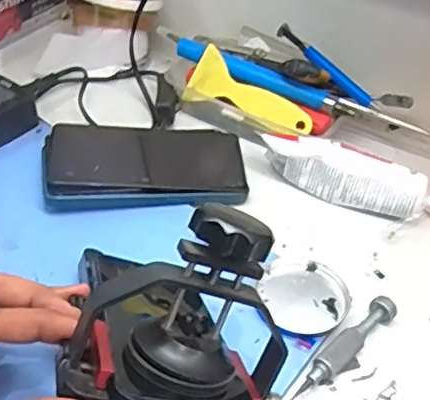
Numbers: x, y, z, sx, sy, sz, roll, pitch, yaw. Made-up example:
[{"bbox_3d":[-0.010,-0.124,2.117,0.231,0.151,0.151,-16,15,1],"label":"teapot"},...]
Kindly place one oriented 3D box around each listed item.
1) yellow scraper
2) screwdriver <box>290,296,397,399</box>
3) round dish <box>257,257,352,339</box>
[{"bbox_3d":[0.030,-0.088,0.556,0.121,0.050,0.011,36,5,18],"label":"yellow scraper"},{"bbox_3d":[0.082,0.096,0.385,0.016,0.015,0.101,34,48,29],"label":"screwdriver"},{"bbox_3d":[0.059,0.068,0.414,0.058,0.015,0.061,3,41,-3],"label":"round dish"}]

